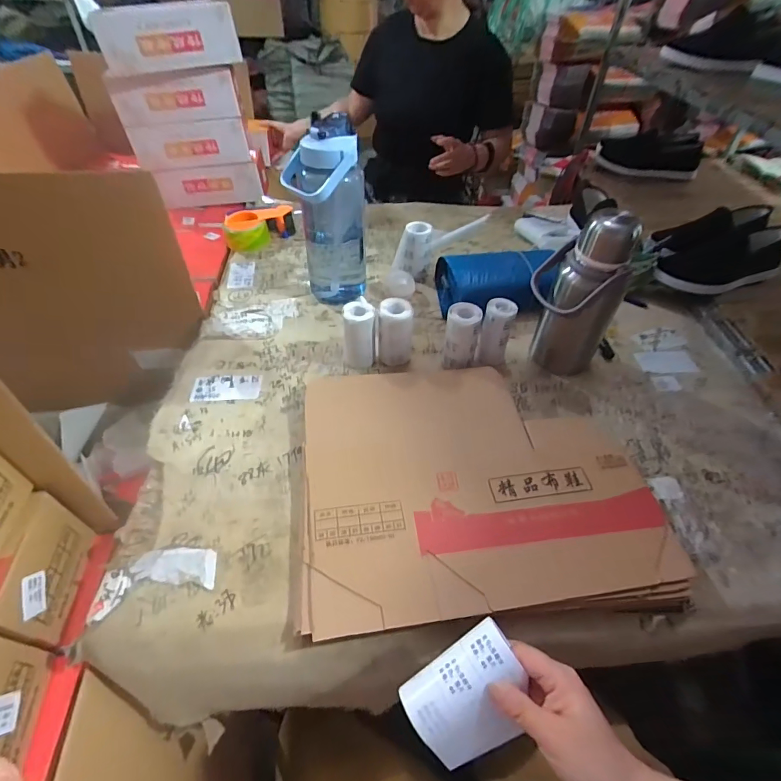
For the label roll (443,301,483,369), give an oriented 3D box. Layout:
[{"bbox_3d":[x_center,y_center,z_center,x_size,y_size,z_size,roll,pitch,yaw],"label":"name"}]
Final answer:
[{"bbox_3d":[0.112,-0.082,0.665,0.050,0.102,0.049,1,46,-1],"label":"label roll"}]

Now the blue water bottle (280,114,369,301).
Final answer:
[{"bbox_3d":[-0.107,-0.283,0.726,0.107,0.281,0.090,-34,56,-29],"label":"blue water bottle"}]

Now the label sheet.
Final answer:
[{"bbox_3d":[0.066,0.248,0.342,0.096,0.014,0.073,-36,76,-3],"label":"label sheet"}]

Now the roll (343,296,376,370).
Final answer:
[{"bbox_3d":[-0.048,-0.085,0.665,0.048,0.101,0.050,1,46,0],"label":"roll"}]

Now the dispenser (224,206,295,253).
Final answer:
[{"bbox_3d":[-0.299,-0.365,0.954,0.149,0.063,0.093,-13,48,-14],"label":"dispenser"}]

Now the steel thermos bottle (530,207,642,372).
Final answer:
[{"bbox_3d":[0.272,-0.126,0.624,0.109,0.249,0.094,-13,48,-14],"label":"steel thermos bottle"}]

